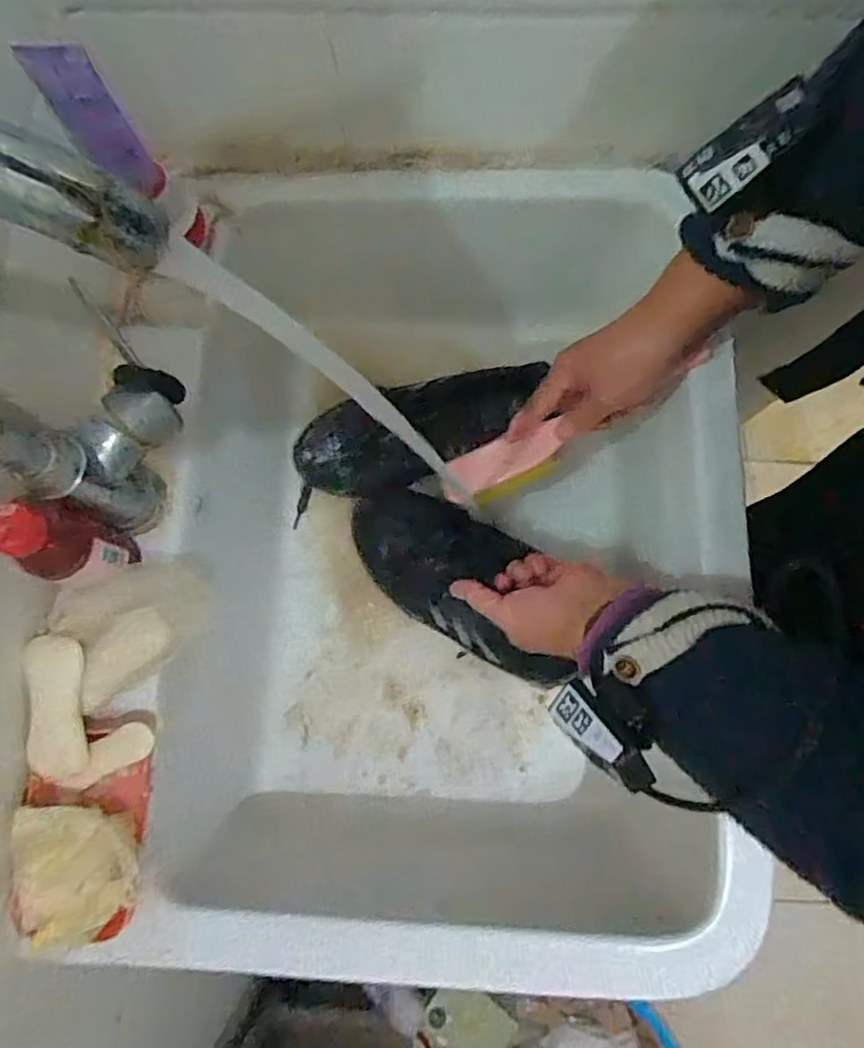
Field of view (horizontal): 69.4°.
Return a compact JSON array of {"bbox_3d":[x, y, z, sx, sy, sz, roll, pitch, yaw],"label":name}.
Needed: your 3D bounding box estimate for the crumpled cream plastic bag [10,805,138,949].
[{"bbox_3d":[-0.217,0.211,0.375,0.074,0.029,0.074,6,79,2],"label":"crumpled cream plastic bag"}]

